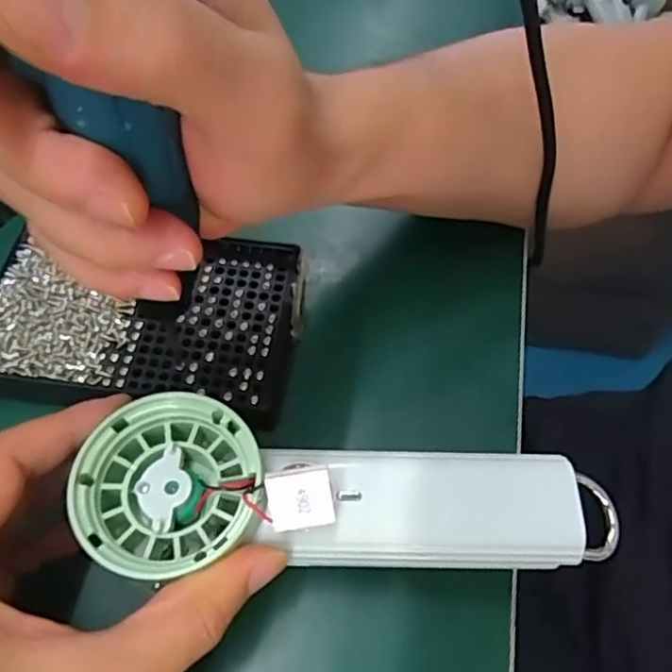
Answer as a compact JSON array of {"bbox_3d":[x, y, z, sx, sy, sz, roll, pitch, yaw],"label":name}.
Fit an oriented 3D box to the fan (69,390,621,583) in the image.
[{"bbox_3d":[0.008,0.056,0.215,0.187,0.034,0.056,6,59,-5],"label":"fan"}]

